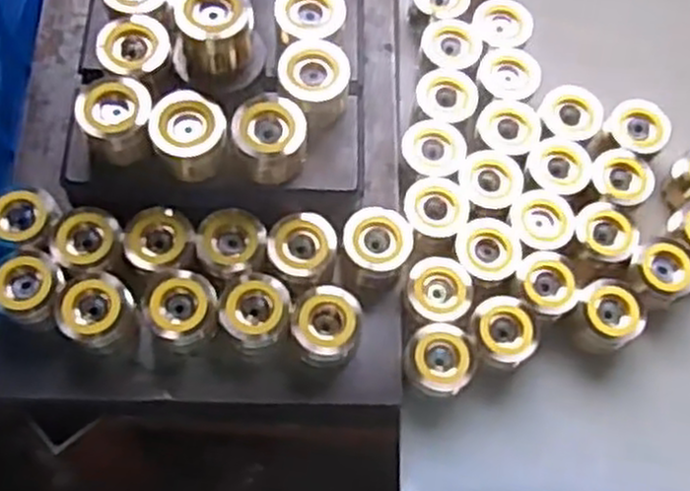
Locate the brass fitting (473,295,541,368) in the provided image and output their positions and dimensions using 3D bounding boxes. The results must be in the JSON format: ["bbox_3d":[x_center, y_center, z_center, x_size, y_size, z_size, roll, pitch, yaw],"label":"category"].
[{"bbox_3d":[0.096,0.056,0.483,0.038,0.039,0.039,1,68,-2],"label":"brass fitting"}]

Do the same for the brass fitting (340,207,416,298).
[{"bbox_3d":[0.019,0.002,0.473,0.040,0.032,0.047,7,68,0],"label":"brass fitting"}]

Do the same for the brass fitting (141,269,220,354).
[{"bbox_3d":[-0.095,0.038,0.455,0.042,0.044,0.039,1,68,-2],"label":"brass fitting"}]

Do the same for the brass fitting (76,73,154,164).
[{"bbox_3d":[-0.128,-0.072,0.445,0.033,0.039,0.036,28,70,9],"label":"brass fitting"}]

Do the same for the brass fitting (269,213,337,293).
[{"bbox_3d":[-0.026,0.004,0.471,0.042,0.031,0.038,-34,73,-14],"label":"brass fitting"}]

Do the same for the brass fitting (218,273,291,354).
[{"bbox_3d":[-0.053,0.042,0.465,0.037,0.048,0.041,-1,68,-3],"label":"brass fitting"}]

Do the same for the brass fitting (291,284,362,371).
[{"bbox_3d":[-0.011,0.047,0.458,0.039,0.040,0.046,25,70,8],"label":"brass fitting"}]

